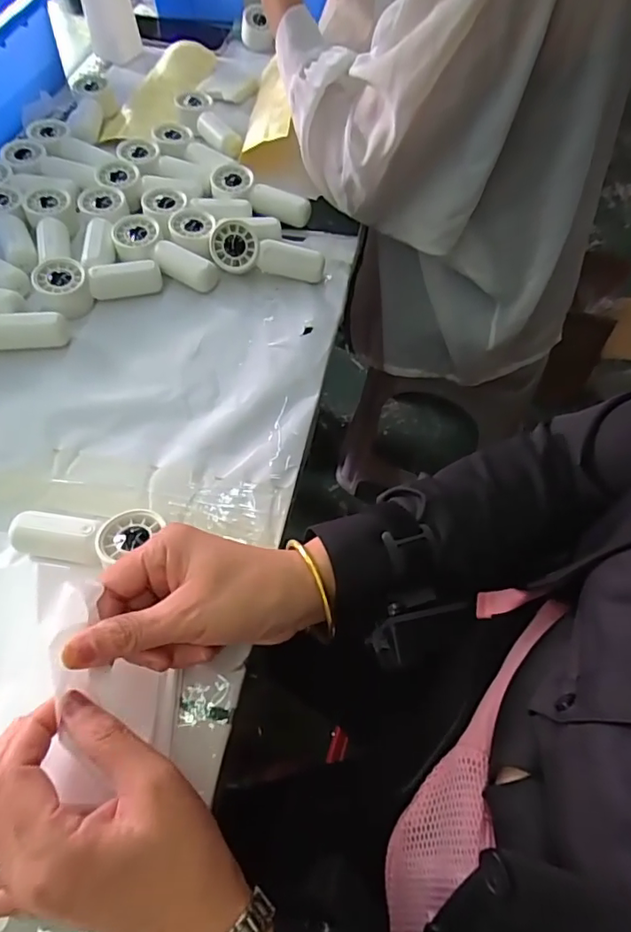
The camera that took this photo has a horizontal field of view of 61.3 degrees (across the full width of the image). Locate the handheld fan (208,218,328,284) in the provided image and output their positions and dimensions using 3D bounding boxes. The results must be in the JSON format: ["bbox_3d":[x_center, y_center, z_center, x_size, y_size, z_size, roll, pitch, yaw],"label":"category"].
[{"bbox_3d":[-0.047,-0.206,0.521,0.108,0.049,0.031,6,59,2],"label":"handheld fan"}]

